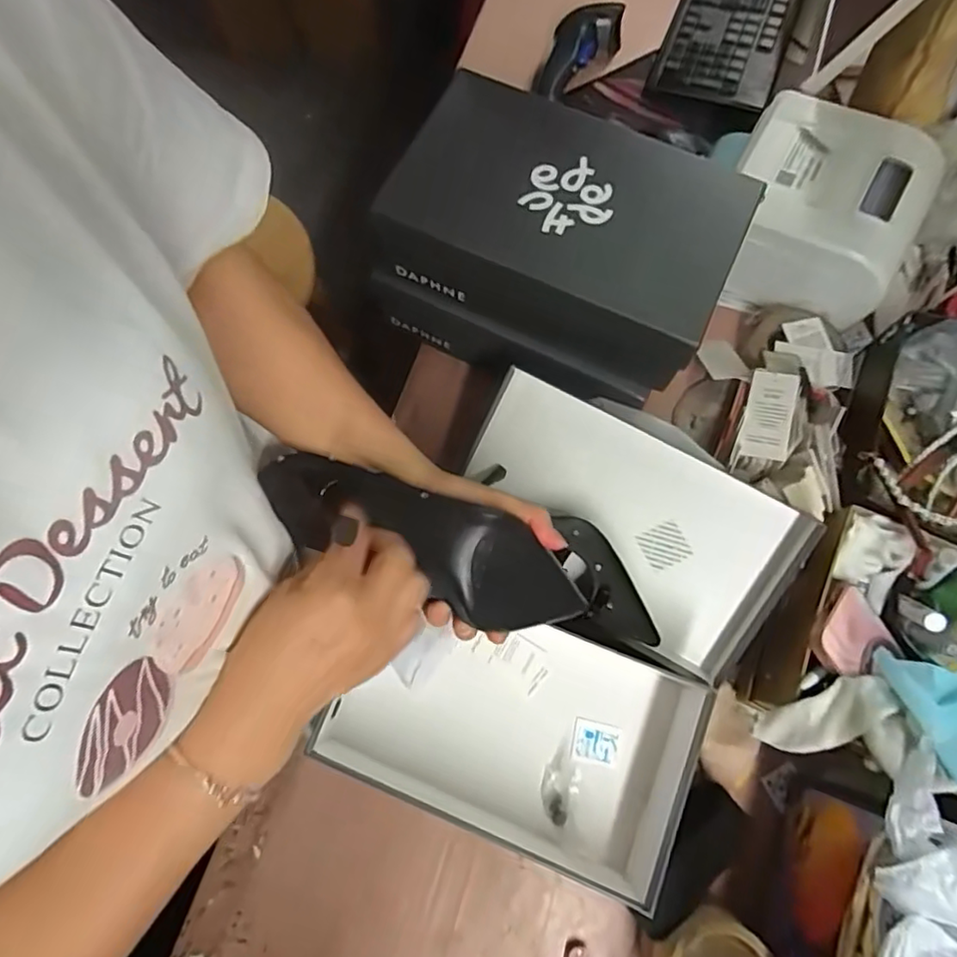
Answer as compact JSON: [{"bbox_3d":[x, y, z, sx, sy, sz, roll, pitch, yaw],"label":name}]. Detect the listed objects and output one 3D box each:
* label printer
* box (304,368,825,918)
[{"bbox_3d":[0.354,-0.277,0.649,0.183,0.132,0.166,26,75,7],"label":"label printer"},{"bbox_3d":[0.082,0.134,0.554,0.315,0.097,0.382,24,75,7],"label":"box"}]

